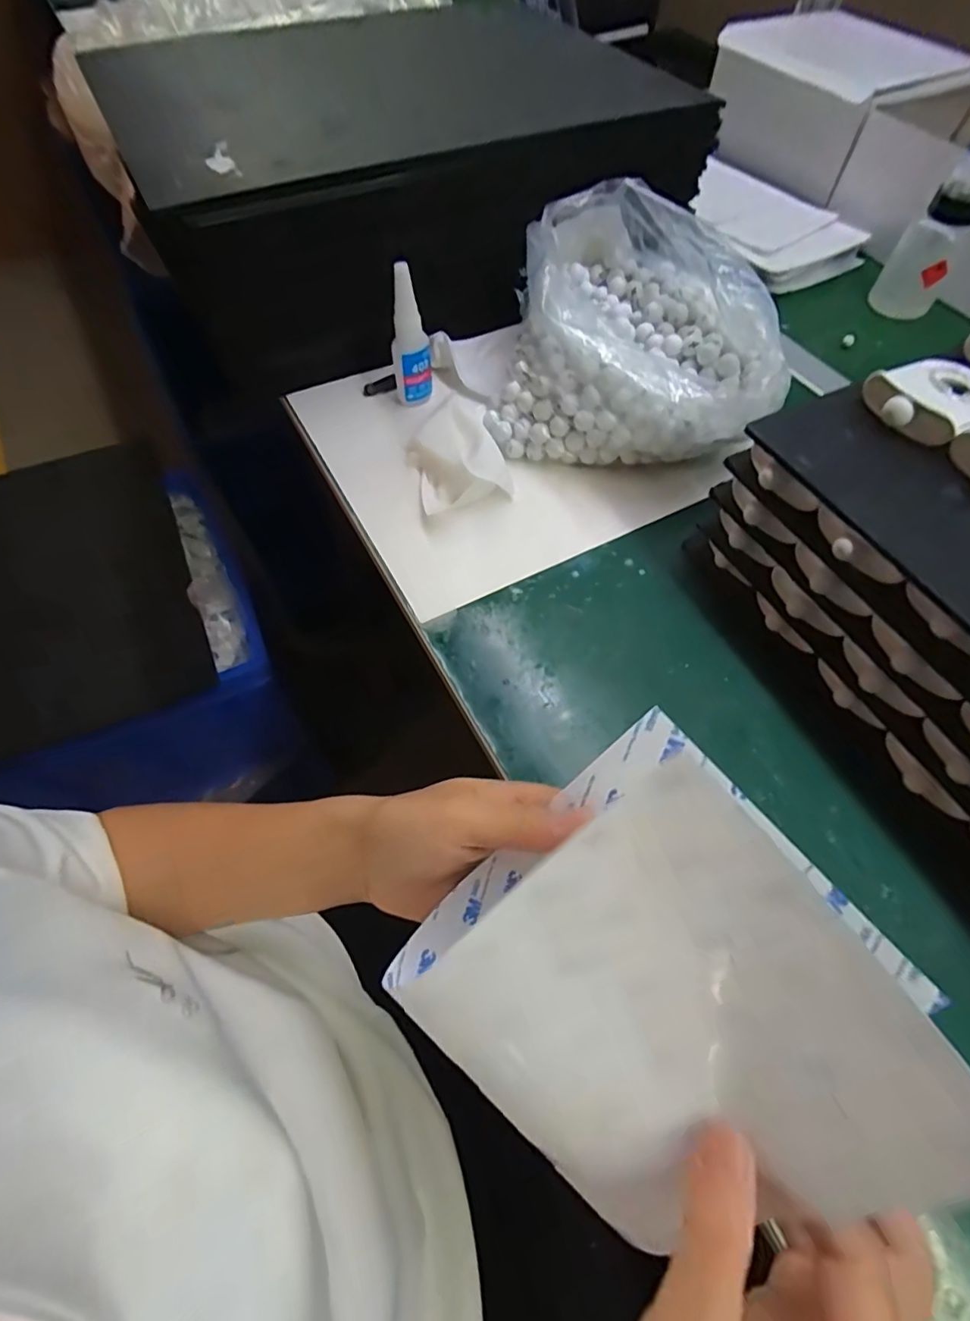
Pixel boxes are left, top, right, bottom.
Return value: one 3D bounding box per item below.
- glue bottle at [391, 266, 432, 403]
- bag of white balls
[{"bbox_3d":[-0.062,-0.271,0.462,0.031,0.100,0.027,-2,60,-3],"label":"glue bottle"},{"bbox_3d":[0.127,-0.273,0.465,0.208,0.114,0.232,11,60,5],"label":"bag of white balls"}]

